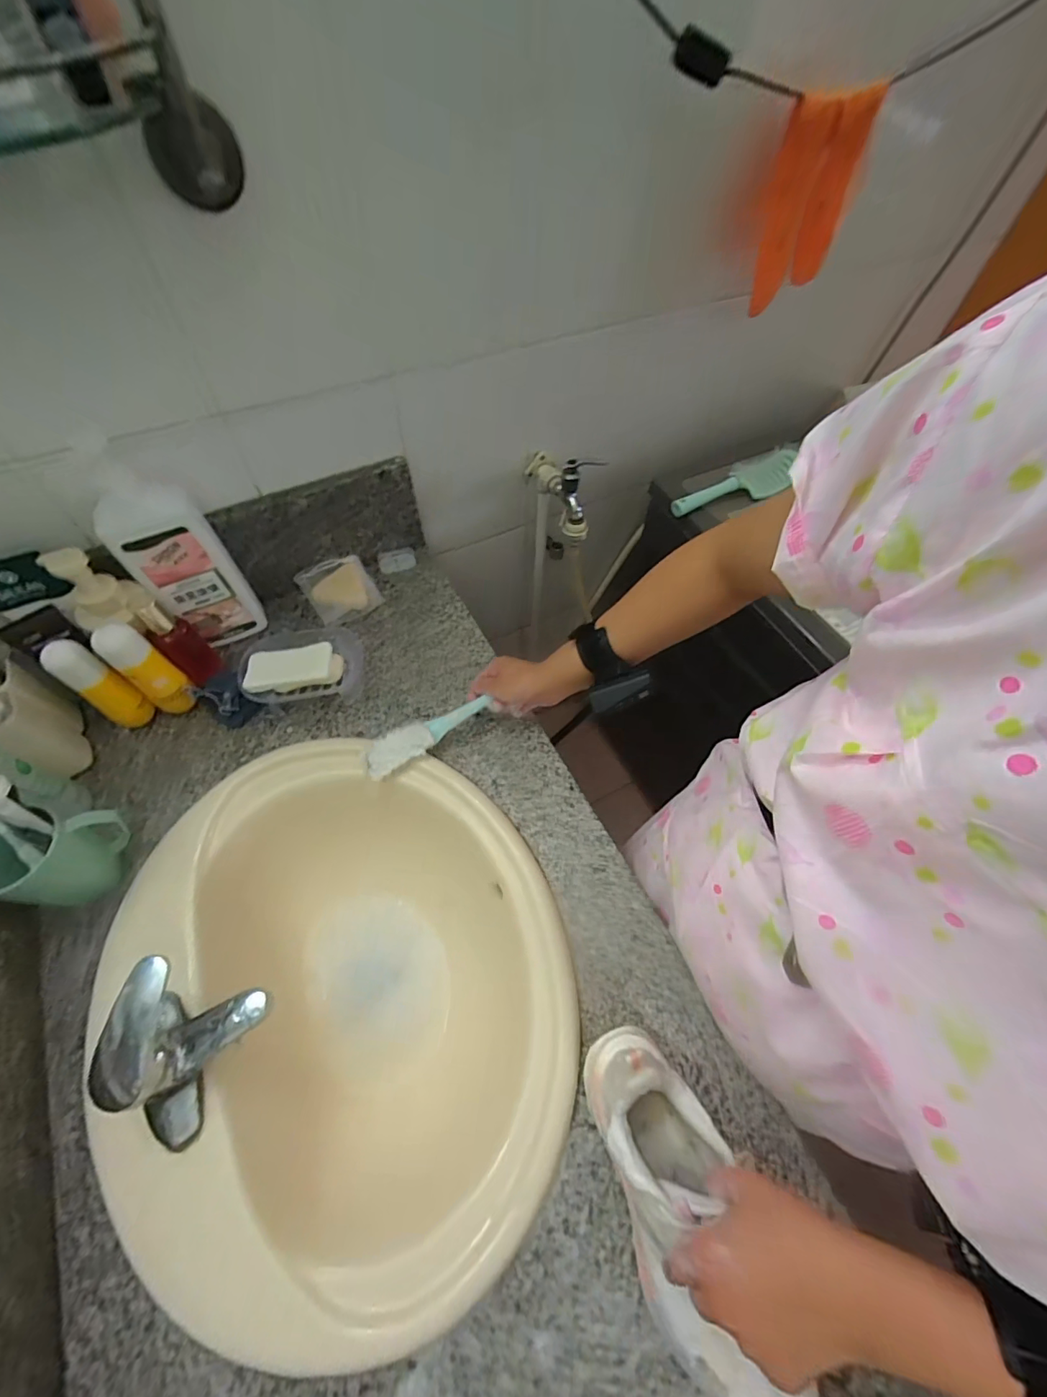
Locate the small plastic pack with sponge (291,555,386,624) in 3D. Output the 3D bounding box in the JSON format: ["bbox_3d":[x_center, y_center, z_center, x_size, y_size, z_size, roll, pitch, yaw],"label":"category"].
[{"bbox_3d":[-0.275,-0.163,0.763,0.102,0.046,0.088,-27,64,-17],"label":"small plastic pack with sponge"}]

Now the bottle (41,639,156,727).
[{"bbox_3d":[-0.498,-0.008,0.602,0.036,0.149,0.042,27,62,13],"label":"bottle"}]

